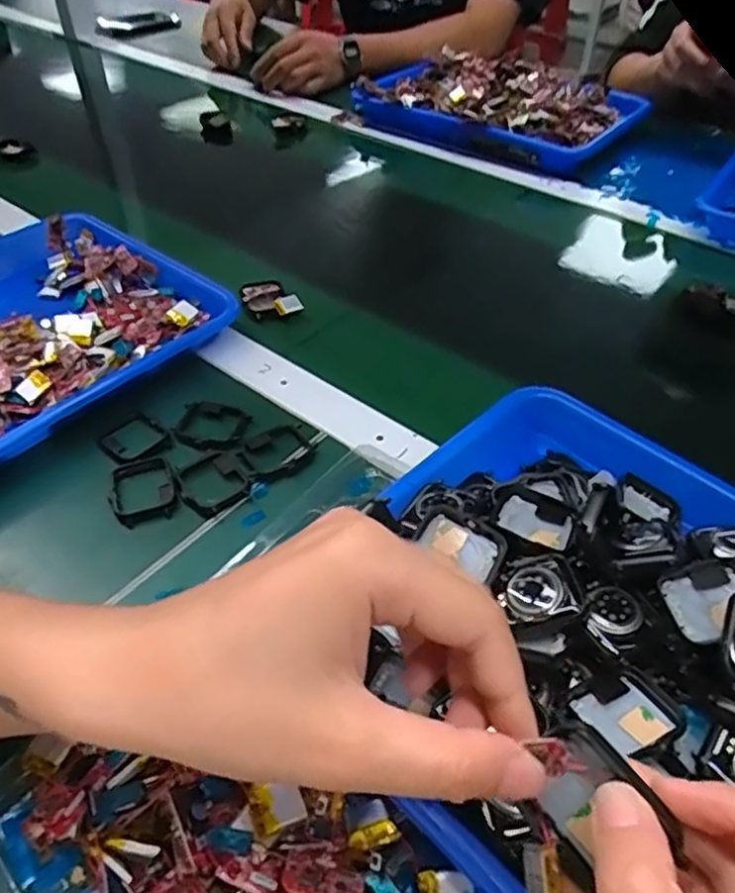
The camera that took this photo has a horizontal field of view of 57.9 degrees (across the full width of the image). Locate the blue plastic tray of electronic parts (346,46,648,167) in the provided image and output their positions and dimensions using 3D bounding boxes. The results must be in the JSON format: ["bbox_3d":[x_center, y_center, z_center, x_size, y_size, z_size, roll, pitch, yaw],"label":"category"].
[{"bbox_3d":[0.163,-0.436,0.844,0.337,0.065,0.223,26,50,23],"label":"blue plastic tray of electronic parts"}]

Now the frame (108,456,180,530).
[{"bbox_3d":[-0.136,0.025,0.401,0.039,0.007,0.053,-18,48,-18],"label":"frame"}]

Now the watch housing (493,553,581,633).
[{"bbox_3d":[0.077,0.066,0.304,0.034,0.009,0.032,-6,45,-7],"label":"watch housing"}]

